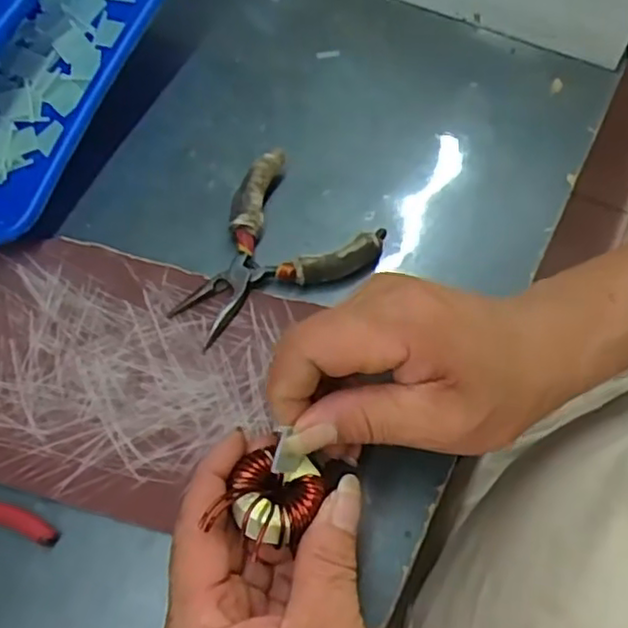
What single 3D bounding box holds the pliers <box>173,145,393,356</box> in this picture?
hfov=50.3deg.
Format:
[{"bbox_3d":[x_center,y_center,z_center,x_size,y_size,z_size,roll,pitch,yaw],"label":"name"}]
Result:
[{"bbox_3d":[-0.029,-0.032,0.381,0.112,0.019,0.090,-42,70,-17],"label":"pliers"}]

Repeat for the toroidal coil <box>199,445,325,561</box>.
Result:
[{"bbox_3d":[-0.018,0.073,0.270,0.036,0.023,0.036,27,68,14],"label":"toroidal coil"}]

